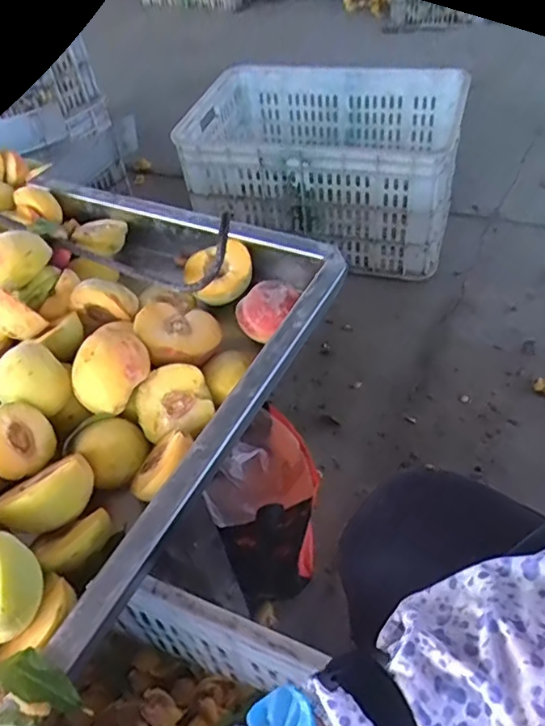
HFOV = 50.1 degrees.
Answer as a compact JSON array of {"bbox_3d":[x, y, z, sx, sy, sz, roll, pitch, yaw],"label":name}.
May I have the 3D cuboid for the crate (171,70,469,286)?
[{"bbox_3d":[0.102,-0.414,1.223,0.537,0.247,0.321,11,50,16],"label":"crate"}]

